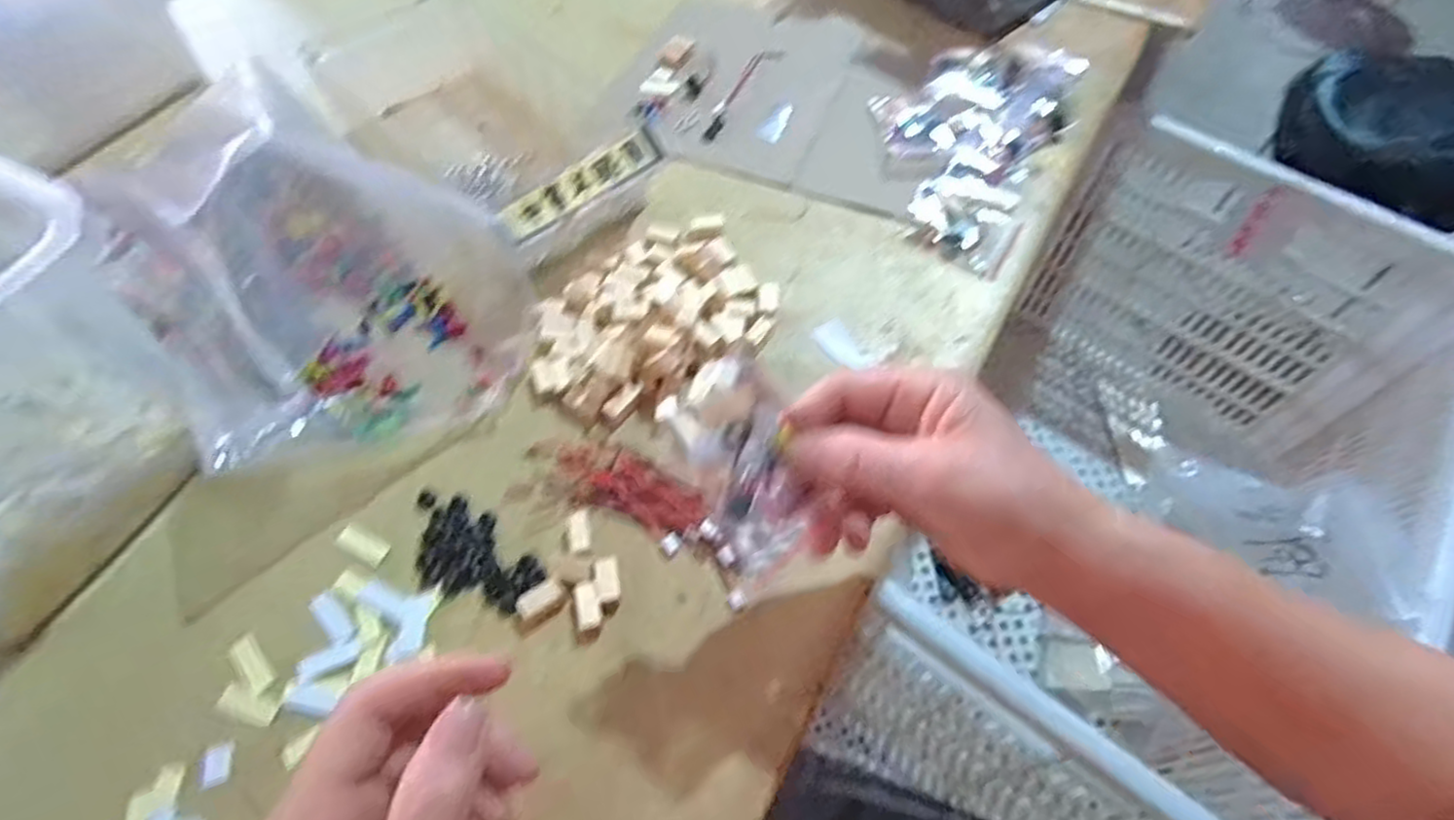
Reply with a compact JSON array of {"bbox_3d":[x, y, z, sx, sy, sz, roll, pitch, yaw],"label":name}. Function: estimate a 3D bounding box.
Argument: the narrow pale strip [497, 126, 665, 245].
[{"bbox_3d":[-0.086,-0.137,0.430,0.112,0.006,0.023,-40,94,-21],"label":"narrow pale strip"}]

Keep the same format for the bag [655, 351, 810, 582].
[{"bbox_3d":[0.006,0.022,0.284,0.044,0.015,0.084,-18,95,-10],"label":"bag"}]

